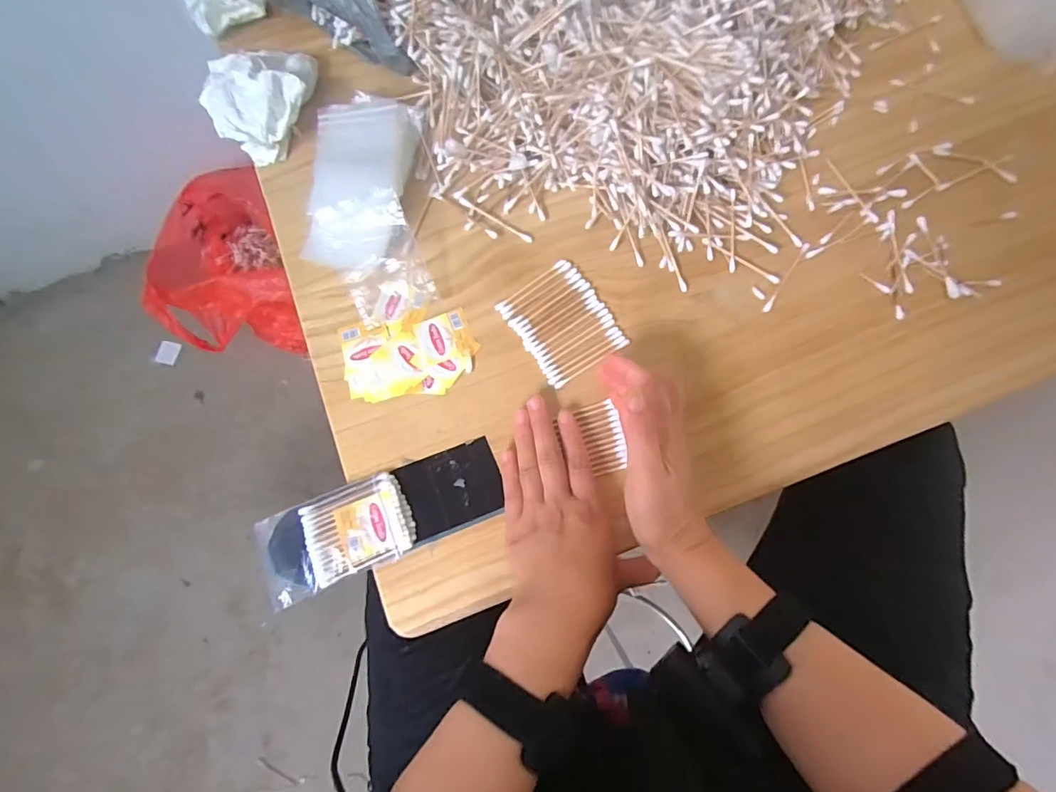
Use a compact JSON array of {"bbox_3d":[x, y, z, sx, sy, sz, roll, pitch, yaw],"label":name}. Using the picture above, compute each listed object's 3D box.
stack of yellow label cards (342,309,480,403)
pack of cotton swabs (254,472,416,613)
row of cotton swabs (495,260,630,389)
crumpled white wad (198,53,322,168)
[{"bbox_3d":[-0.096,-0.033,0.403,0.103,0.007,0.068,-8,77,-2],"label":"stack of yellow label cards"},{"bbox_3d":[-0.140,0.101,0.366,0.108,0.012,0.064,-23,78,-5],"label":"pack of cotton swabs"},{"bbox_3d":[0.028,-0.059,0.404,0.073,0.004,0.085,-33,79,-7],"label":"row of cotton swabs"},{"bbox_3d":[-0.228,-0.256,0.433,0.105,0.037,0.088,-28,79,-6],"label":"crumpled white wad"}]

